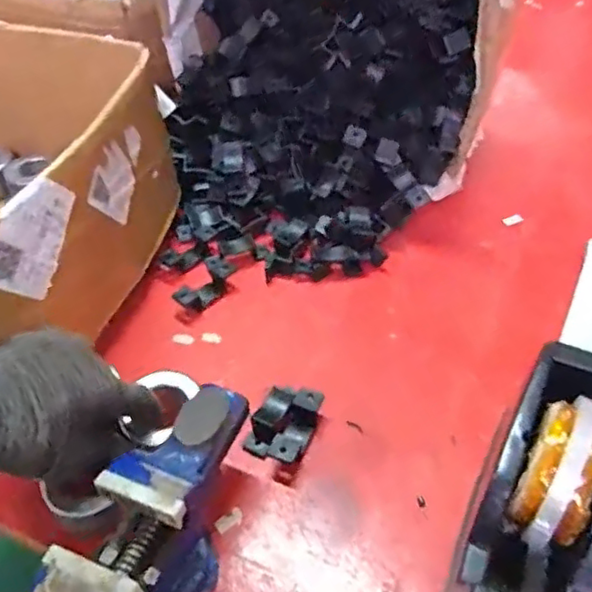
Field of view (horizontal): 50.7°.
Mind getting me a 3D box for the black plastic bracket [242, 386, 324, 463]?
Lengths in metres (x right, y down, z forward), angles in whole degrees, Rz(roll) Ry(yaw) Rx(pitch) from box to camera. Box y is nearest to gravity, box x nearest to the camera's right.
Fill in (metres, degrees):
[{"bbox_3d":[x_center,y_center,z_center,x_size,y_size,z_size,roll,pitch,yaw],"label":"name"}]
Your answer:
[{"bbox_3d":[-0.010,0.098,0.472,0.043,0.026,0.061,16,49,18],"label":"black plastic bracket"}]

